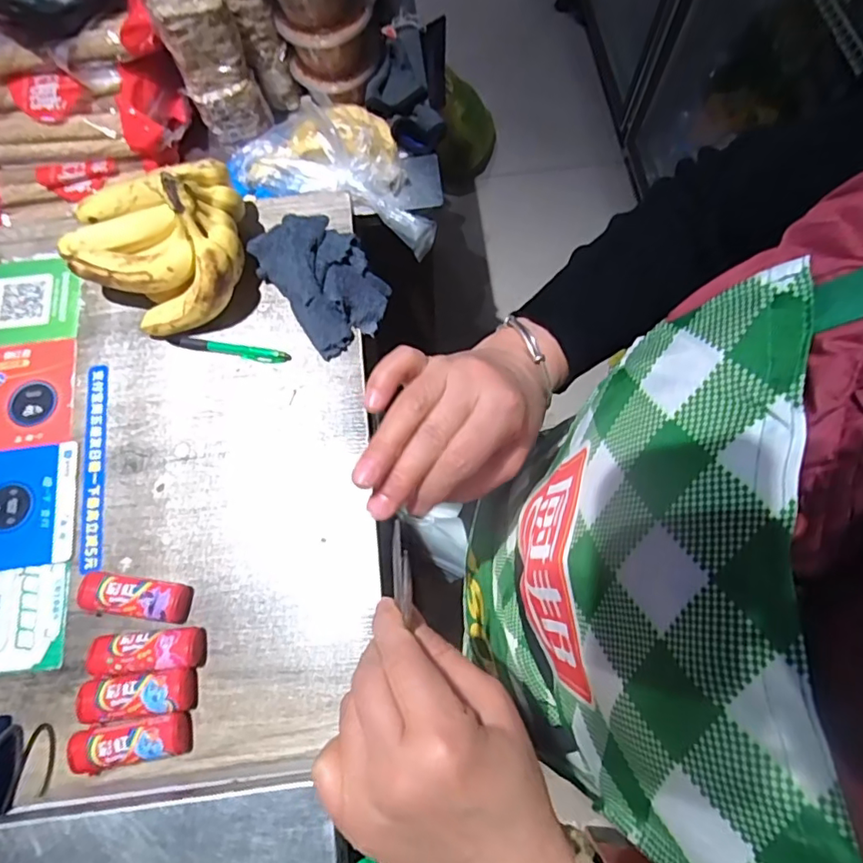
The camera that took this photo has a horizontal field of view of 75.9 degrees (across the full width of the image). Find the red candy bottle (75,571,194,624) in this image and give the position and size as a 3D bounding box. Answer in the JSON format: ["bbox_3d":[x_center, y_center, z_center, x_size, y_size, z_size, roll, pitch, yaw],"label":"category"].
[{"bbox_3d":[-0.275,0.153,0.511,0.100,0.029,0.035,7,74,3],"label":"red candy bottle"}]

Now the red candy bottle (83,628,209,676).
[{"bbox_3d":[-0.257,0.196,0.496,0.101,0.029,0.034,-3,74,0],"label":"red candy bottle"}]

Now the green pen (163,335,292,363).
[{"bbox_3d":[-0.219,-0.089,0.594,0.134,0.009,0.016,10,74,4],"label":"green pen"}]

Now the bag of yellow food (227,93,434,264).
[{"bbox_3d":[-0.110,-0.332,0.687,0.274,0.077,0.159,21,75,7],"label":"bag of yellow food"}]

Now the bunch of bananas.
[{"bbox_3d":[-0.285,-0.187,0.570,0.181,0.114,0.150,-5,74,0],"label":"bunch of bananas"}]

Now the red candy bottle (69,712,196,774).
[{"bbox_3d":[-0.258,0.266,0.477,0.096,0.028,0.036,-11,74,-2],"label":"red candy bottle"}]

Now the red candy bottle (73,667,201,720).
[{"bbox_3d":[-0.259,0.231,0.488,0.097,0.029,0.035,-4,74,0],"label":"red candy bottle"}]

